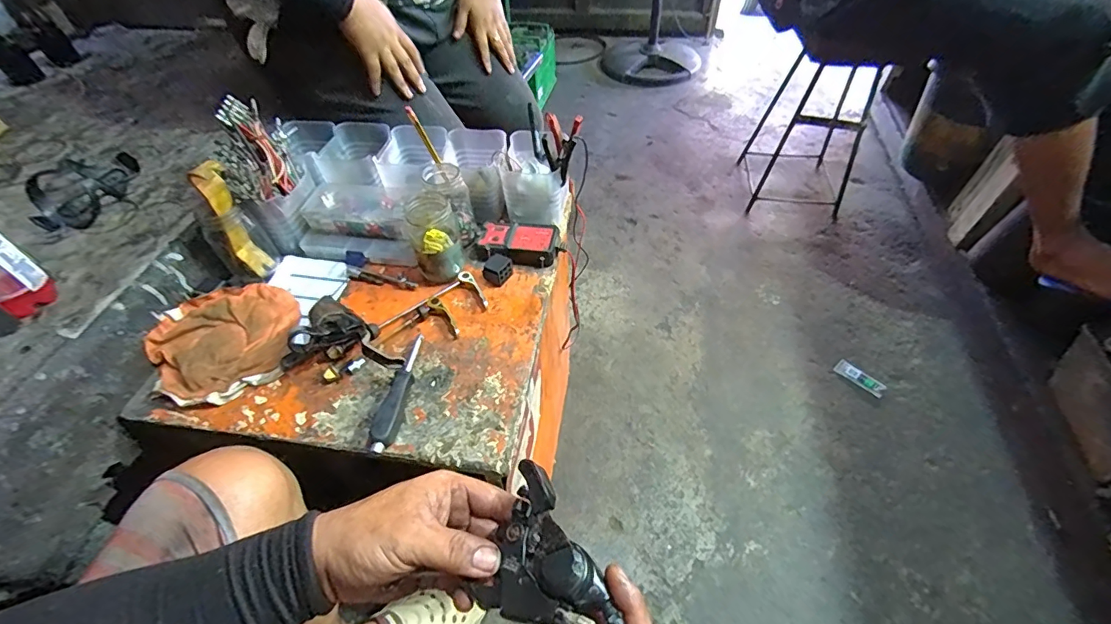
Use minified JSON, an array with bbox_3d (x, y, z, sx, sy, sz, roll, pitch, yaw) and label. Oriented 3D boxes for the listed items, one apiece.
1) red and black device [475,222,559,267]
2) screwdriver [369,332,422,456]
[{"bbox_3d":[-0.055,-0.090,0.671,0.112,0.031,0.065,-2,50,0],"label":"red and black device"},{"bbox_3d":[-0.172,0.083,0.530,0.020,0.023,0.144,2,50,3],"label":"screwdriver"}]

